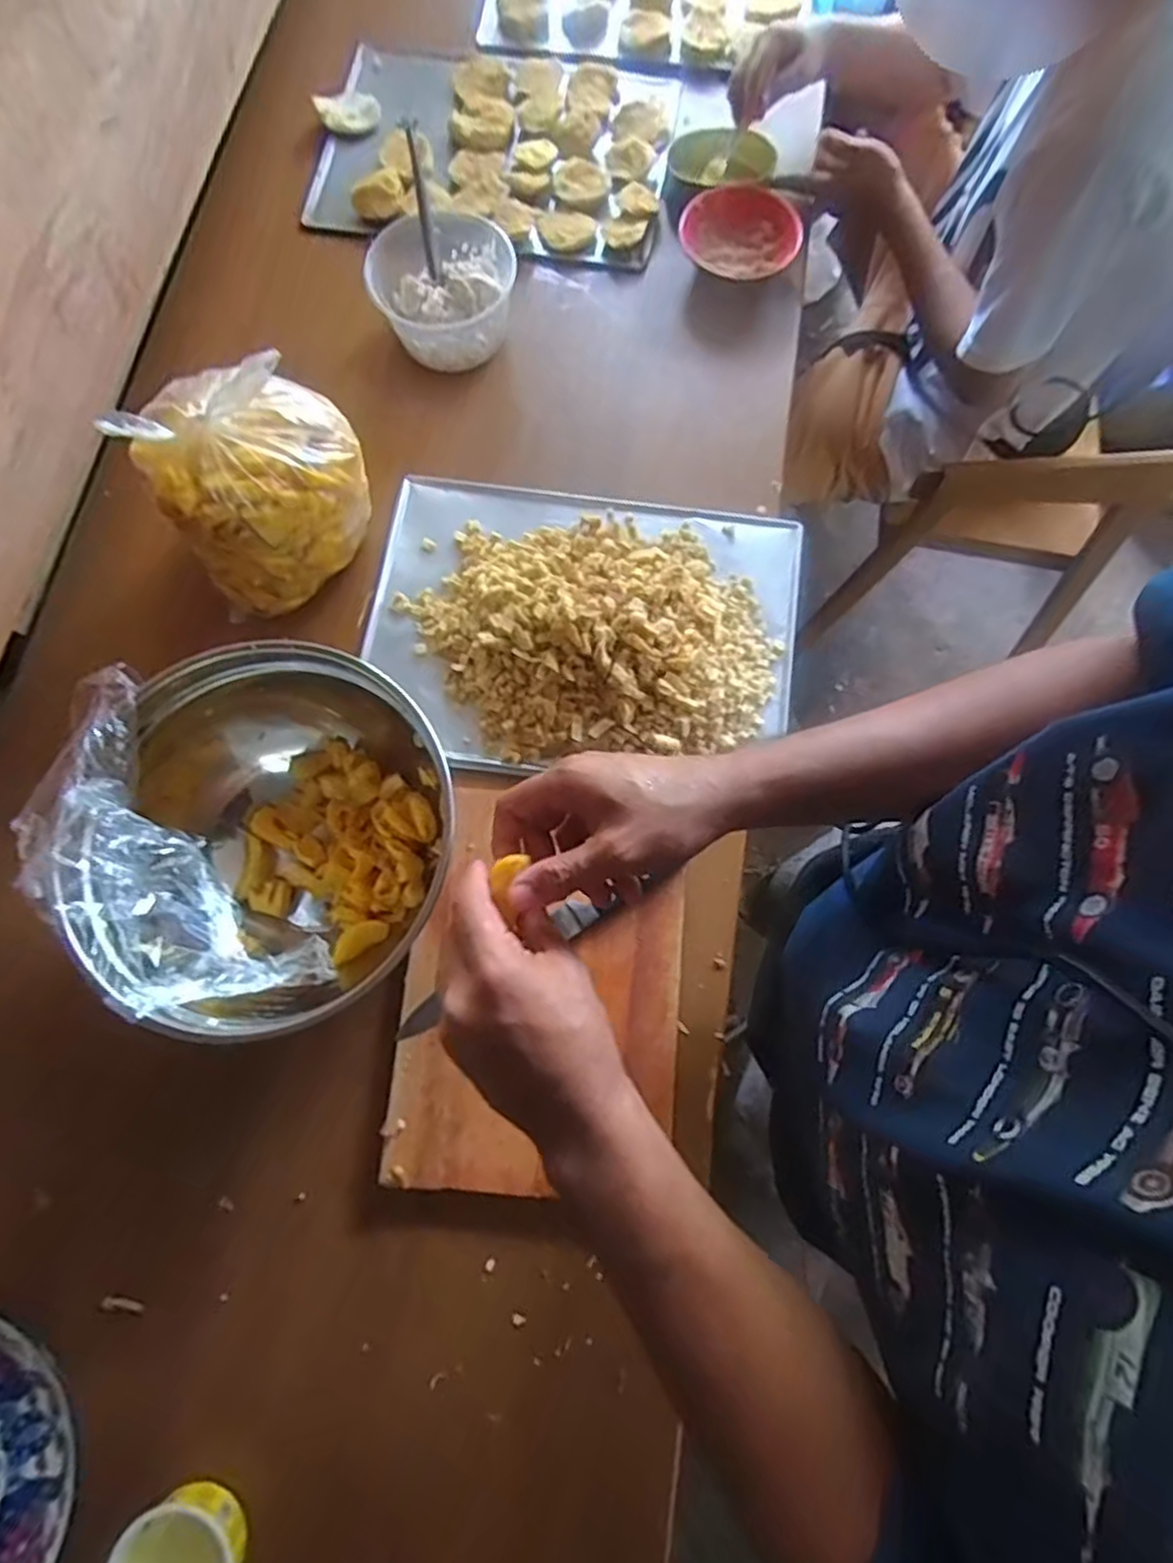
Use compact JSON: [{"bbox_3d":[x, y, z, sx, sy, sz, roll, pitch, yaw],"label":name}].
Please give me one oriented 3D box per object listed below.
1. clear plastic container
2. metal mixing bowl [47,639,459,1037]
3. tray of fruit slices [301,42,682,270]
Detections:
[{"bbox_3d":[-0.172,-0.604,0.864,0.165,0.072,0.189,7,76,0],"label":"clear plastic container"},{"bbox_3d":[-0.273,0.044,0.623,0.264,0.177,0.302,33,78,7],"label":"metal mixing bowl"},{"bbox_3d":[-0.130,-0.877,0.960,0.479,0.047,0.391,7,73,3],"label":"tray of fruit slices"}]

